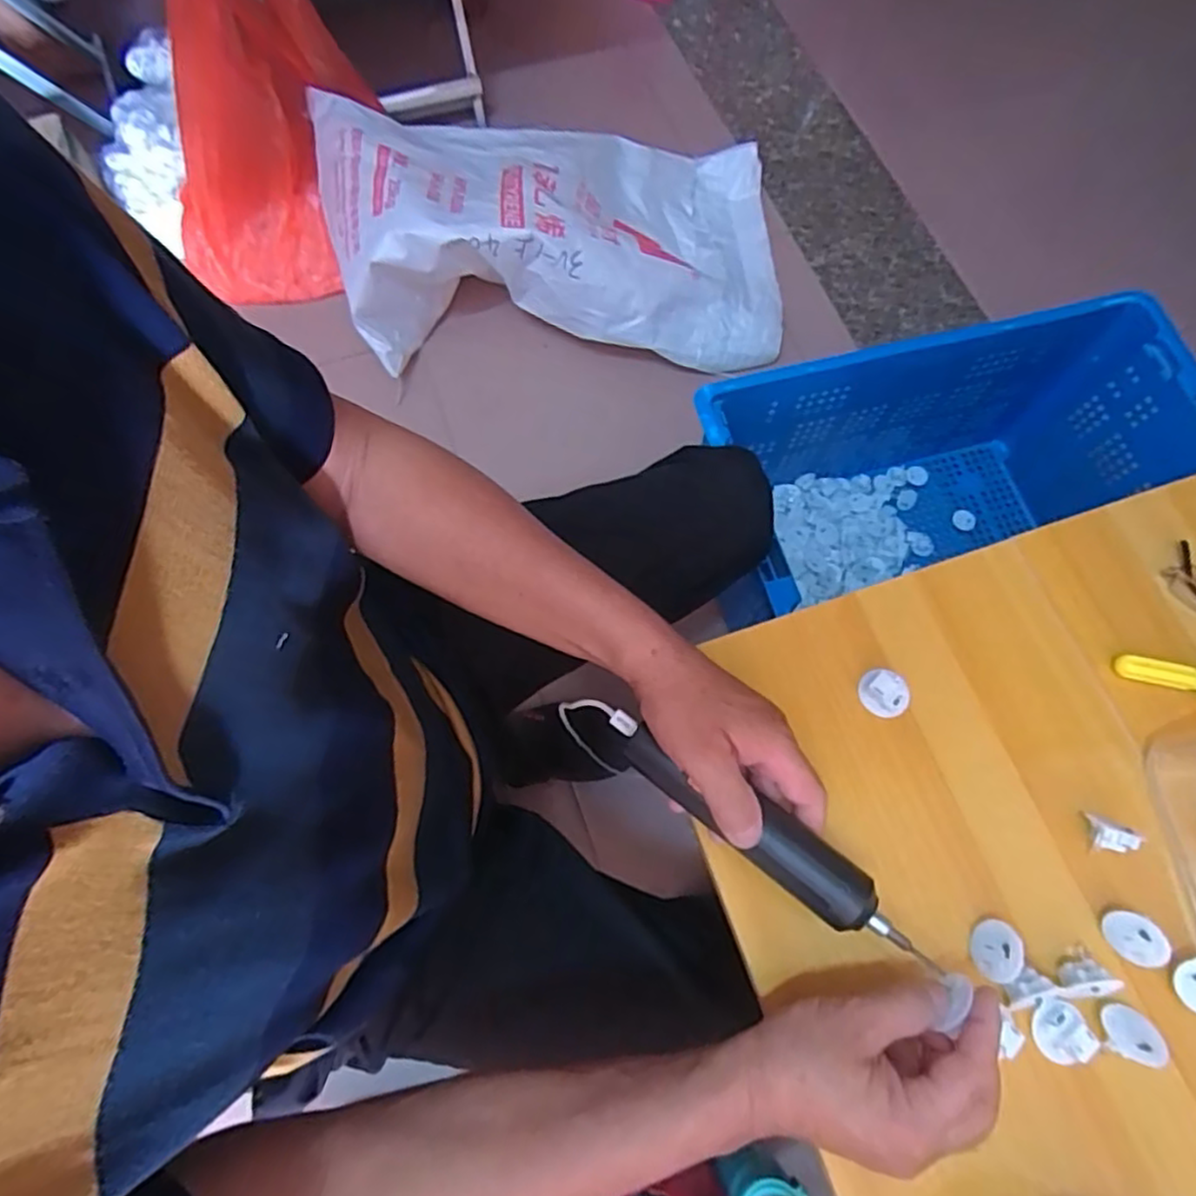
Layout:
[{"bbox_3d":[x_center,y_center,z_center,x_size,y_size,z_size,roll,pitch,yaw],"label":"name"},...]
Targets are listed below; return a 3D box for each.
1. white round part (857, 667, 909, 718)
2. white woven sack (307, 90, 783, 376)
[{"bbox_3d":[0.193,0.064,0.468,0.028,0.017,0.032,-34,74,-12],"label":"white round part"},{"bbox_3d":[-0.062,-0.608,1.118,0.732,0.221,0.431,-3,71,-2],"label":"white woven sack"}]

